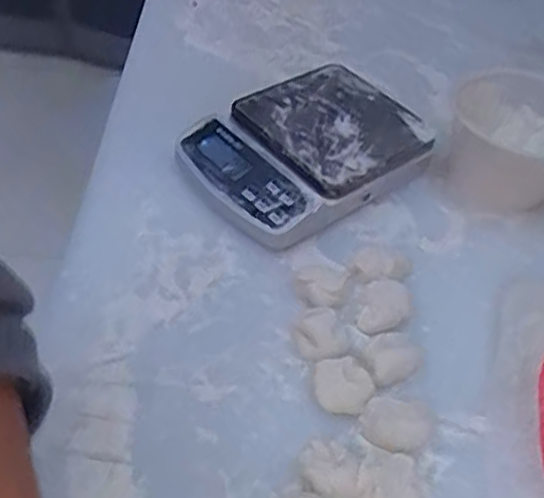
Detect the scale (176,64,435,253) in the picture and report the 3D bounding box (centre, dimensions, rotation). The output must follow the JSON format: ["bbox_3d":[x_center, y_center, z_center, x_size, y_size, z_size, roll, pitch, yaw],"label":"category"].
[{"bbox_3d":[0.036,-0.092,0.650,0.207,0.044,0.161,-27,55,-29],"label":"scale"}]

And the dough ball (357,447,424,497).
[{"bbox_3d":[0.077,0.151,0.446,0.041,0.018,0.041,4,46,-4],"label":"dough ball"}]

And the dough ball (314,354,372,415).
[{"bbox_3d":[0.050,0.099,0.492,0.039,0.022,0.035,6,46,-2],"label":"dough ball"}]

